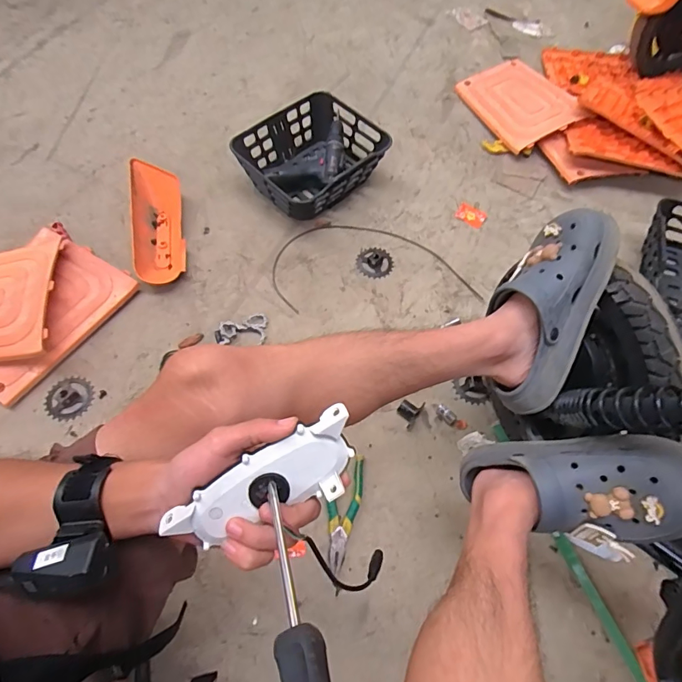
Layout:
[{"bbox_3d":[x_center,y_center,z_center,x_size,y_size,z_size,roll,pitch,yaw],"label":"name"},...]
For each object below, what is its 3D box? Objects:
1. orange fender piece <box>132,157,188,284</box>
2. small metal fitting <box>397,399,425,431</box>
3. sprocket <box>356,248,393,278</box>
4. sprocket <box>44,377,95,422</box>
[{"bbox_3d":[-0.427,-0.275,1.010,0.115,0.062,0.310,-11,65,-8],"label":"orange fender piece"},{"bbox_3d":[0.132,0.135,0.841,0.041,0.033,0.056,30,66,11],"label":"small metal fitting"},{"bbox_3d":[0.079,-0.184,1.020,0.084,0.008,0.081,1,64,-3],"label":"sprocket"},{"bbox_3d":[-0.520,0.109,0.834,0.086,0.009,0.084,-10,65,-8],"label":"sprocket"}]

